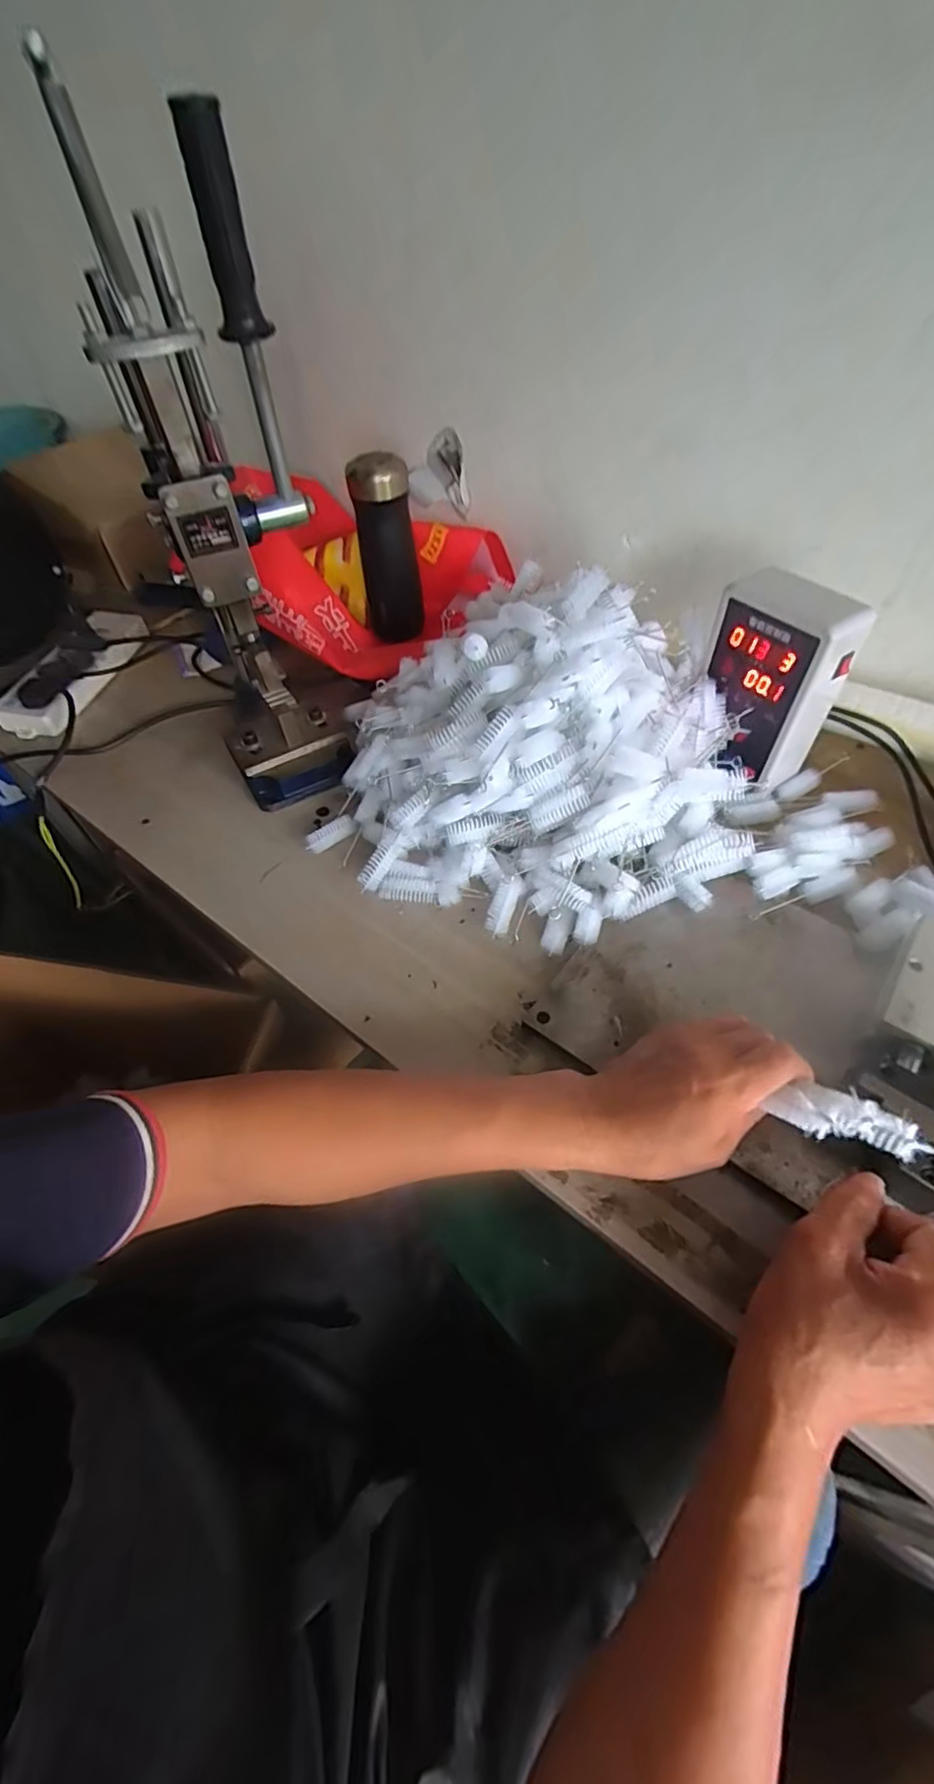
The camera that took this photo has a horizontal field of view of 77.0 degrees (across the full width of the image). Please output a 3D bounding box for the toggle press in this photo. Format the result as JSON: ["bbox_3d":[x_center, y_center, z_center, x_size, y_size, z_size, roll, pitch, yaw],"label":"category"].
[{"bbox_3d":[-0.203,-0.317,0.516,0.133,0.427,0.242,-13,53,-7],"label":"toggle press"}]

